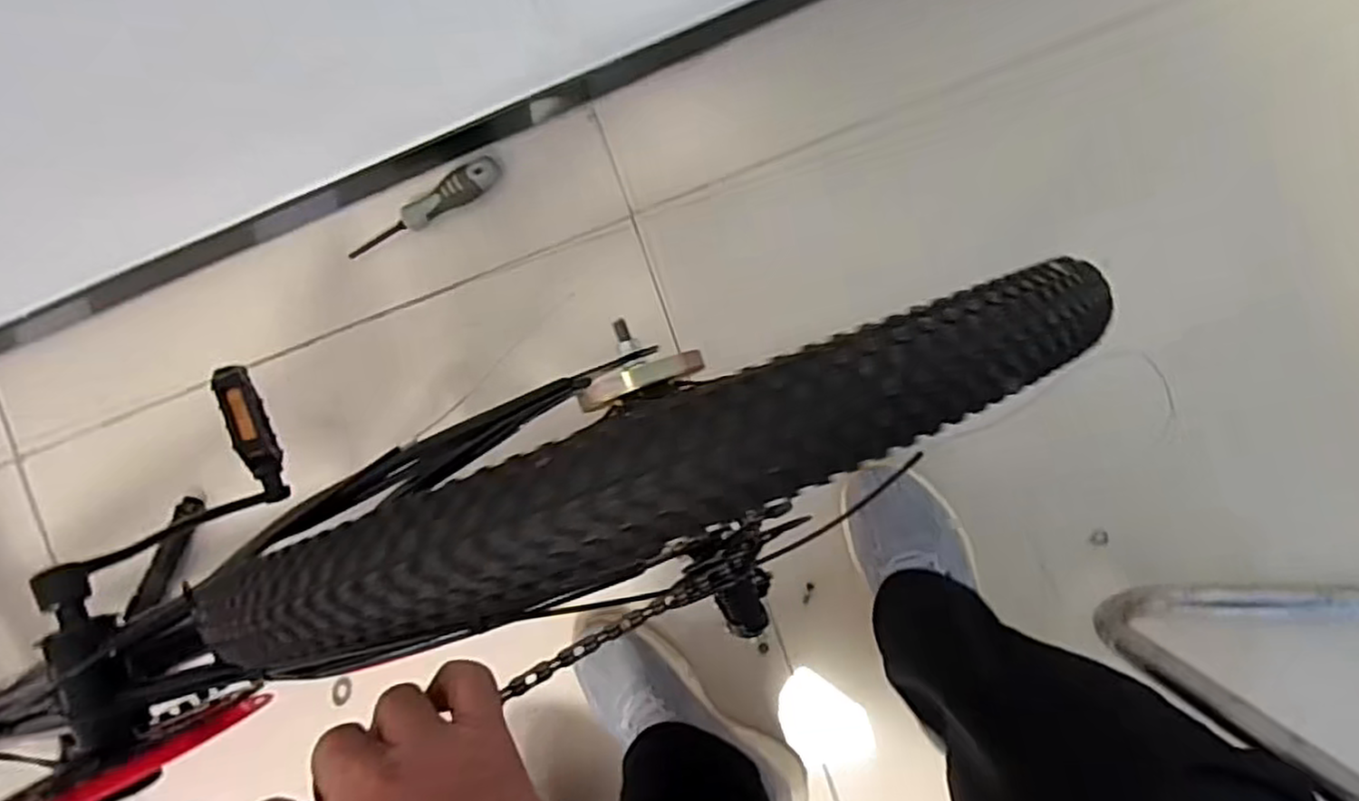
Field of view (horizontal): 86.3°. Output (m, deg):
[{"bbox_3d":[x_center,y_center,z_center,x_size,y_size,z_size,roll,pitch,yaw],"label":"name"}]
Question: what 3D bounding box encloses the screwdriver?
[{"bbox_3d":[-0.271,-0.198,0.764,0.186,0.031,0.028,-30,88,7],"label":"screwdriver"}]

